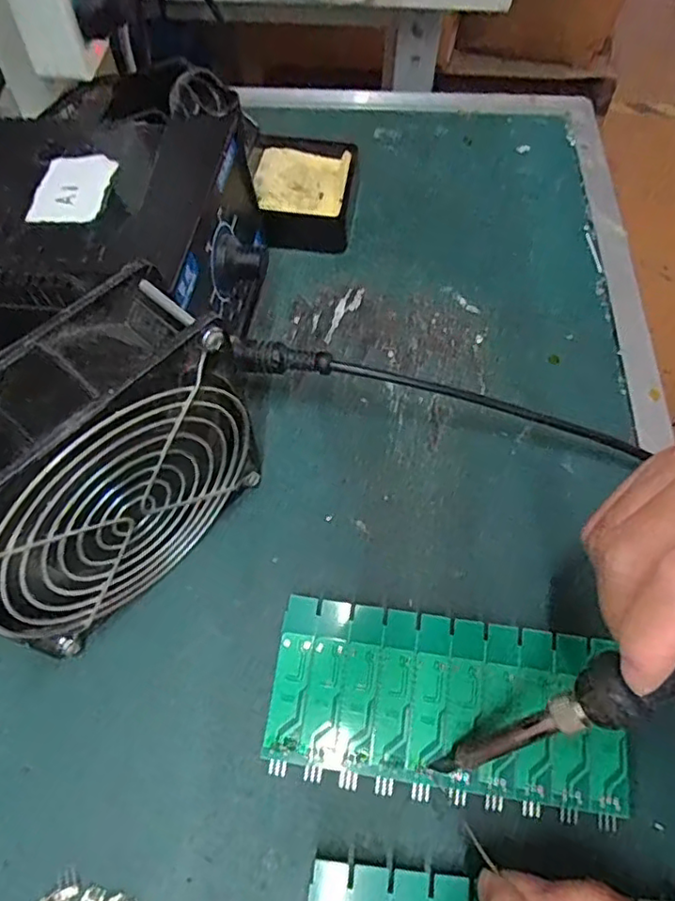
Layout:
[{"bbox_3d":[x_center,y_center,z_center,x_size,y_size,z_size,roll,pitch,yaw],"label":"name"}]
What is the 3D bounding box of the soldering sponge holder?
[{"bbox_3d":[-0.022,-0.158,0.380,0.065,0.024,0.072,4,61,2],"label":"soldering sponge holder"}]

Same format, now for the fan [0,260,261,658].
[{"bbox_3d":[-0.084,0.010,0.234,0.049,0.123,0.129,38,68,19],"label":"fan"}]

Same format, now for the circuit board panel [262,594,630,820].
[{"bbox_3d":[0.044,0.099,0.249,0.137,0.013,0.060,7,61,4],"label":"circuit board panel"}]

